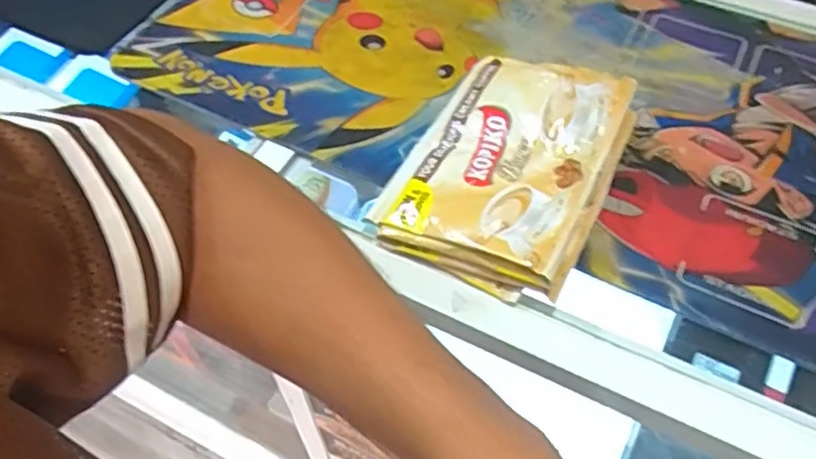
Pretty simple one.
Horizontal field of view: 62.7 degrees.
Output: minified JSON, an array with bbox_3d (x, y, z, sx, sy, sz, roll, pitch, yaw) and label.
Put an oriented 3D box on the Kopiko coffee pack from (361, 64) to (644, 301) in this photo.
[{"bbox_3d":[0.067,-0.044,0.441,0.127,0.050,0.162,24,58,17],"label":"Kopiko coffee pack"}]

